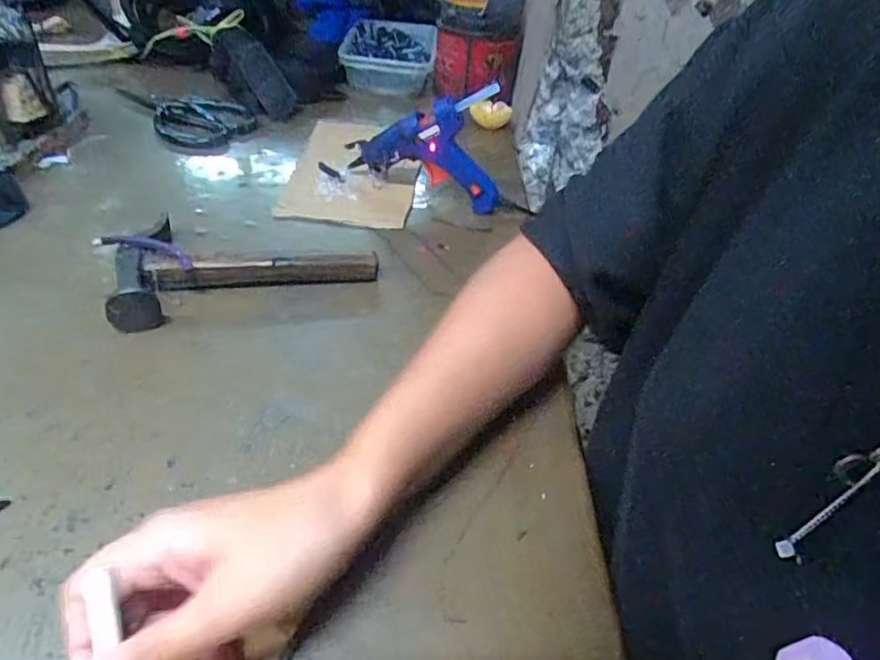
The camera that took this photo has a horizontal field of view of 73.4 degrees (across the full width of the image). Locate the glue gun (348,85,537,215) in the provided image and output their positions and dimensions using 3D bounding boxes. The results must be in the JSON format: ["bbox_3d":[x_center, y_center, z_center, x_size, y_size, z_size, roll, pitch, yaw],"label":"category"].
[{"bbox_3d":[-0.001,-0.161,0.523,0.165,0.111,0.023,17,42,10],"label":"glue gun"}]

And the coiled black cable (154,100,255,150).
[{"bbox_3d":[-0.244,-0.217,0.621,0.097,0.016,0.106,-20,48,-28],"label":"coiled black cable"}]

